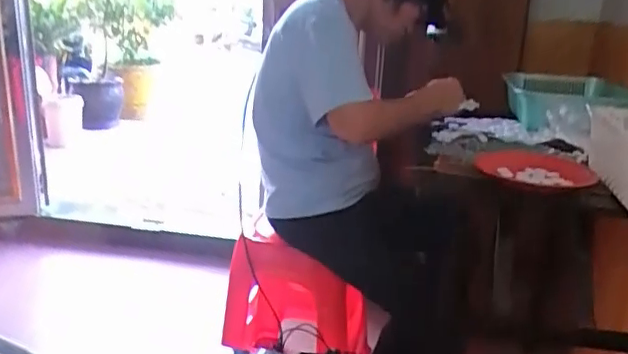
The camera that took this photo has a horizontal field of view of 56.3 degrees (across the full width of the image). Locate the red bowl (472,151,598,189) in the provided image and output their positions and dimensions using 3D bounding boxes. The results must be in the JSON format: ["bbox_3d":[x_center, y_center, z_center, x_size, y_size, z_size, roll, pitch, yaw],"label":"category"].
[{"bbox_3d":[0.410,-0.021,1.082,0.196,0.038,0.168,10,19,24],"label":"red bowl"}]

